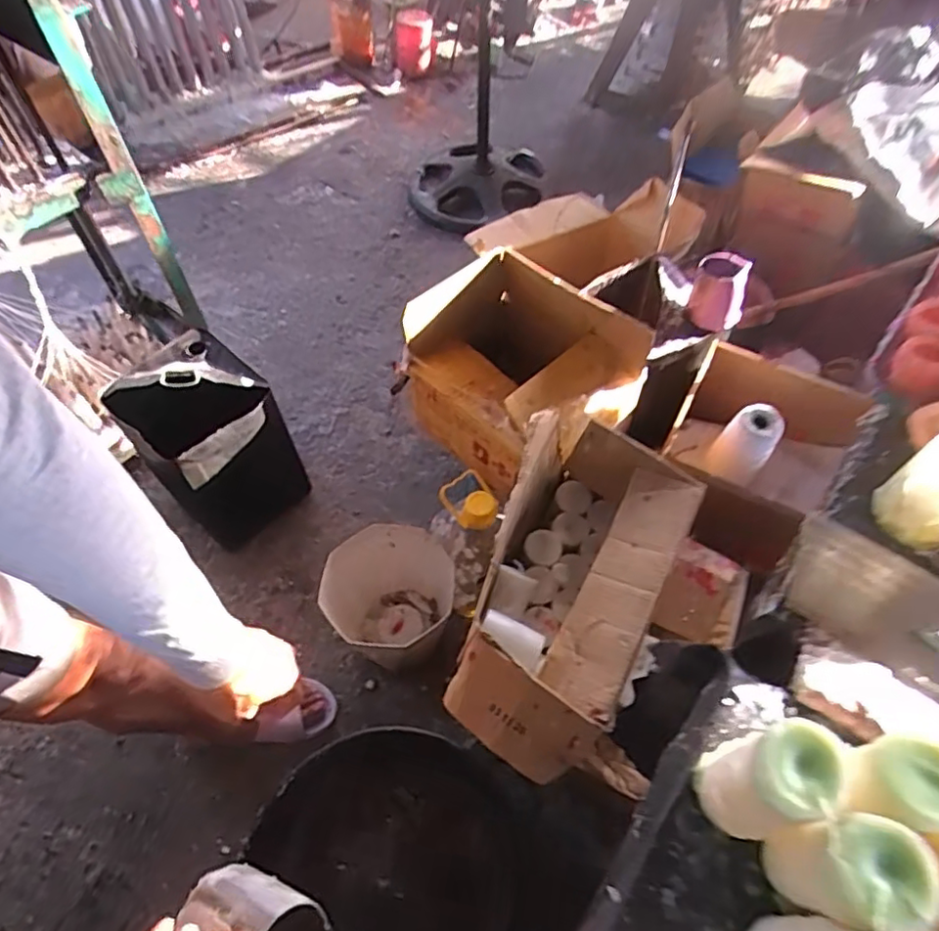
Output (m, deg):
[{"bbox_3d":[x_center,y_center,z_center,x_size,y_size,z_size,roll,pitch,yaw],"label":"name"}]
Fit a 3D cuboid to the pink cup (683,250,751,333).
[{"bbox_3d":[0.477,-0.331,1.171,0.110,0.122,0.083,32,62,19],"label":"pink cup"}]

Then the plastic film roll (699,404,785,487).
[{"bbox_3d":[0.506,-0.049,1.121,0.096,0.145,0.073,32,62,19],"label":"plastic film roll"}]

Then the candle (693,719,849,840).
[{"bbox_3d":[0.180,0.195,0.380,0.050,0.113,0.049,0,56,0],"label":"candle"}]

